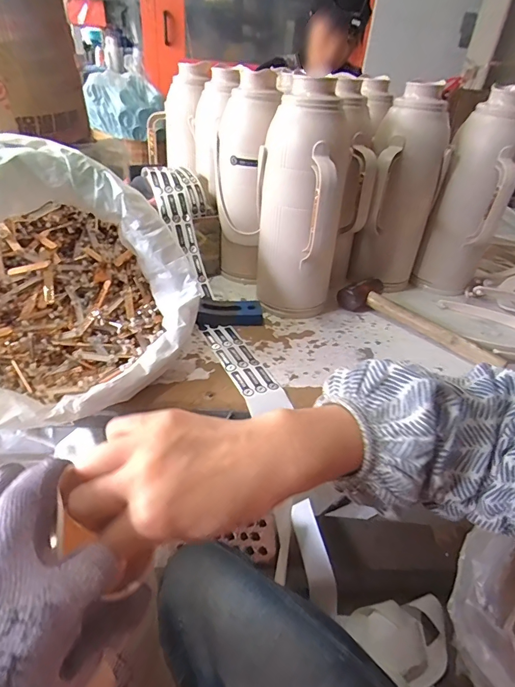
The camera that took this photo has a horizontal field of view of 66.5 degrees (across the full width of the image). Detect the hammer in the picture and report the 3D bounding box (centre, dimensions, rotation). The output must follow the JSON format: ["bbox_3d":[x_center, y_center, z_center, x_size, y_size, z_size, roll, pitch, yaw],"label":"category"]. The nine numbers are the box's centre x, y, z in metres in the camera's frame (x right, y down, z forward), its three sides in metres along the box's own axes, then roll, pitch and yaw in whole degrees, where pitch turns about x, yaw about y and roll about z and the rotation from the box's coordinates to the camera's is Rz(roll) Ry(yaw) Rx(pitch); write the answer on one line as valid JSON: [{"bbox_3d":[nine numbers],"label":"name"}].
[{"bbox_3d":[0.284,-0.045,0.685,0.273,0.043,0.083,29,41,28],"label":"hammer"}]

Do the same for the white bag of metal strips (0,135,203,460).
[{"bbox_3d":[-0.263,-0.077,0.480,0.326,0.221,0.358,14,36,12],"label":"white bag of metal strips"}]

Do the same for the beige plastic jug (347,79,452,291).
[{"bbox_3d":[0.261,-0.266,0.715,0.123,0.332,0.121,11,36,8],"label":"beige plastic jug"}]

